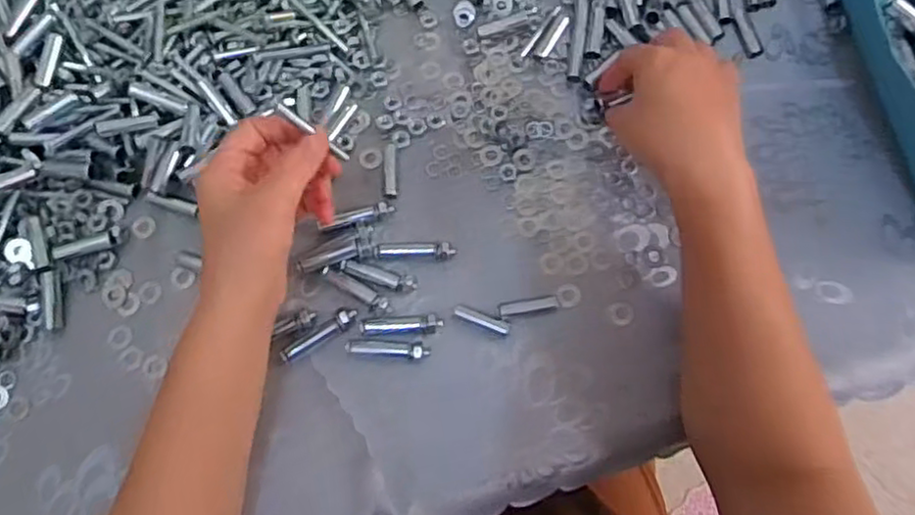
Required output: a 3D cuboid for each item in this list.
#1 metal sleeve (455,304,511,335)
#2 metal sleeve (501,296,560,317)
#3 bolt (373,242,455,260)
[{"bbox_3d":[0.016,0.041,0.454,0.039,0.004,0.008,22,74,7],"label":"metal sleeve"},{"bbox_3d":[0.048,0.032,0.459,0.040,0.004,0.010,-11,73,-3],"label":"metal sleeve"},{"bbox_3d":[-0.029,-0.006,0.468,0.054,0.008,0.012,1,73,1],"label":"bolt"}]

